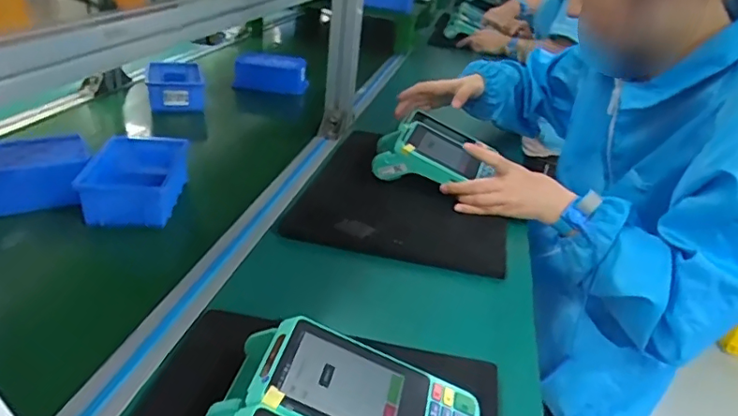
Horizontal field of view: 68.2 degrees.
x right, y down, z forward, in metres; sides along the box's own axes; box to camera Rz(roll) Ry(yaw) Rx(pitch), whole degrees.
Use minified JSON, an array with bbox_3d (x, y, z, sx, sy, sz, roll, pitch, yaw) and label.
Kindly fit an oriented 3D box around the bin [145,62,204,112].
[{"bbox_3d":[-0.336,-0.213,0.949,0.091,0.053,0.144,-1,27,-16],"label":"bin"}]

